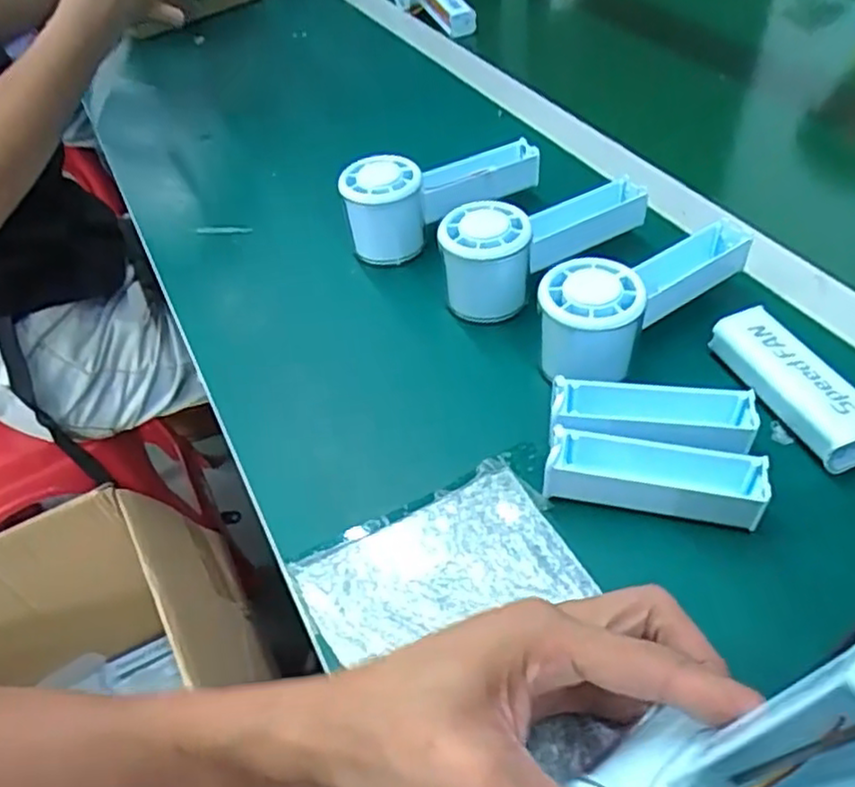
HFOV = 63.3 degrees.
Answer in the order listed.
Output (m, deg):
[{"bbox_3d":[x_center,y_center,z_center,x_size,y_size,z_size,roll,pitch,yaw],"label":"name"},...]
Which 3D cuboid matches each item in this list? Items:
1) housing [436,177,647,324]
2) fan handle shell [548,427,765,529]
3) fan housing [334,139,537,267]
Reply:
[{"bbox_3d":[0.076,-0.107,0.465,0.150,0.060,0.050,-33,52,-22],"label":"housing"},{"bbox_3d":[0.111,0.040,0.342,0.099,0.033,0.029,8,49,14],"label":"fan handle shell"},{"bbox_3d":[0.011,-0.151,0.511,0.153,0.061,0.048,-28,50,-19],"label":"fan housing"}]

